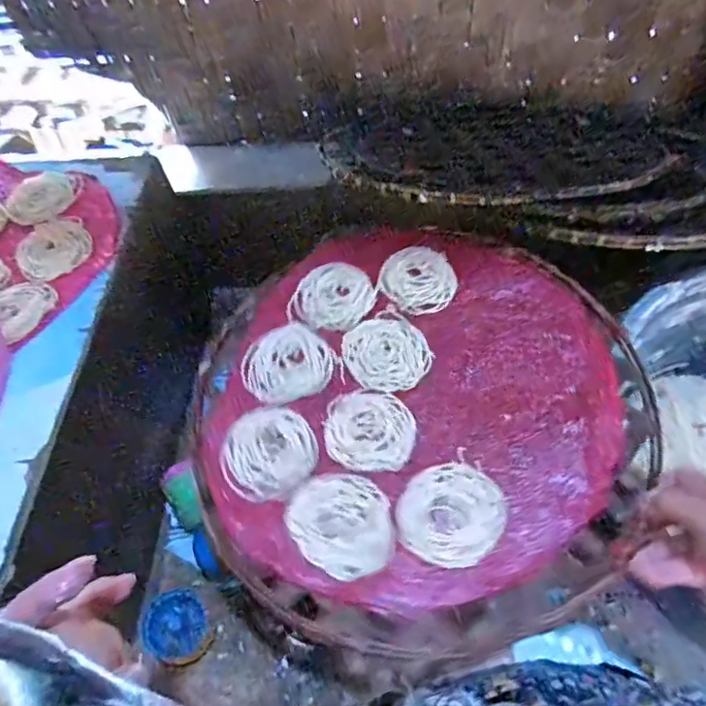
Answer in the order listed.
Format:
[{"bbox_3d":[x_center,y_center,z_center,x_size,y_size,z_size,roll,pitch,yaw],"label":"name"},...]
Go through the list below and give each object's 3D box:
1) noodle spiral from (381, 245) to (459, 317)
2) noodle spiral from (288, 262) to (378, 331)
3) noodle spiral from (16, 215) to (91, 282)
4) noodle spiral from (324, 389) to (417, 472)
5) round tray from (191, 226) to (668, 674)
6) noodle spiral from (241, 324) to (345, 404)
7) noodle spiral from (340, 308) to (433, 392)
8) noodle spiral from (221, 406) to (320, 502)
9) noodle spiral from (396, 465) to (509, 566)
[{"bbox_3d":[0.063,-0.074,0.540,0.070,0.006,0.082,-11,57,-6],"label":"noodle spiral"},{"bbox_3d":[-0.019,-0.056,0.538,0.077,0.010,0.081,0,57,1],"label":"noodle spiral"},{"bbox_3d":[-0.305,-0.109,0.562,0.072,0.004,0.079,0,57,1],"label":"noodle spiral"},{"bbox_3d":[0.014,0.063,0.459,0.073,0.004,0.071,0,57,1],"label":"noodle spiral"},{"bbox_3d":[0.052,0.036,0.476,0.359,0.033,0.387,0,57,1],"label":"round tray"},{"bbox_3d":[-0.059,0.013,0.502,0.078,0.015,0.079,0,57,1],"label":"noodle spiral"},{"bbox_3d":[0.031,-0.001,0.497,0.071,0.004,0.079,-26,60,-15],"label":"noodle spiral"},{"bbox_3d":[-0.068,0.081,0.451,0.075,0.004,0.081,0,57,1],"label":"noodle spiral"},{"bbox_3d":[0.074,0.120,0.415,0.075,0.005,0.076,0,57,1],"label":"noodle spiral"}]

